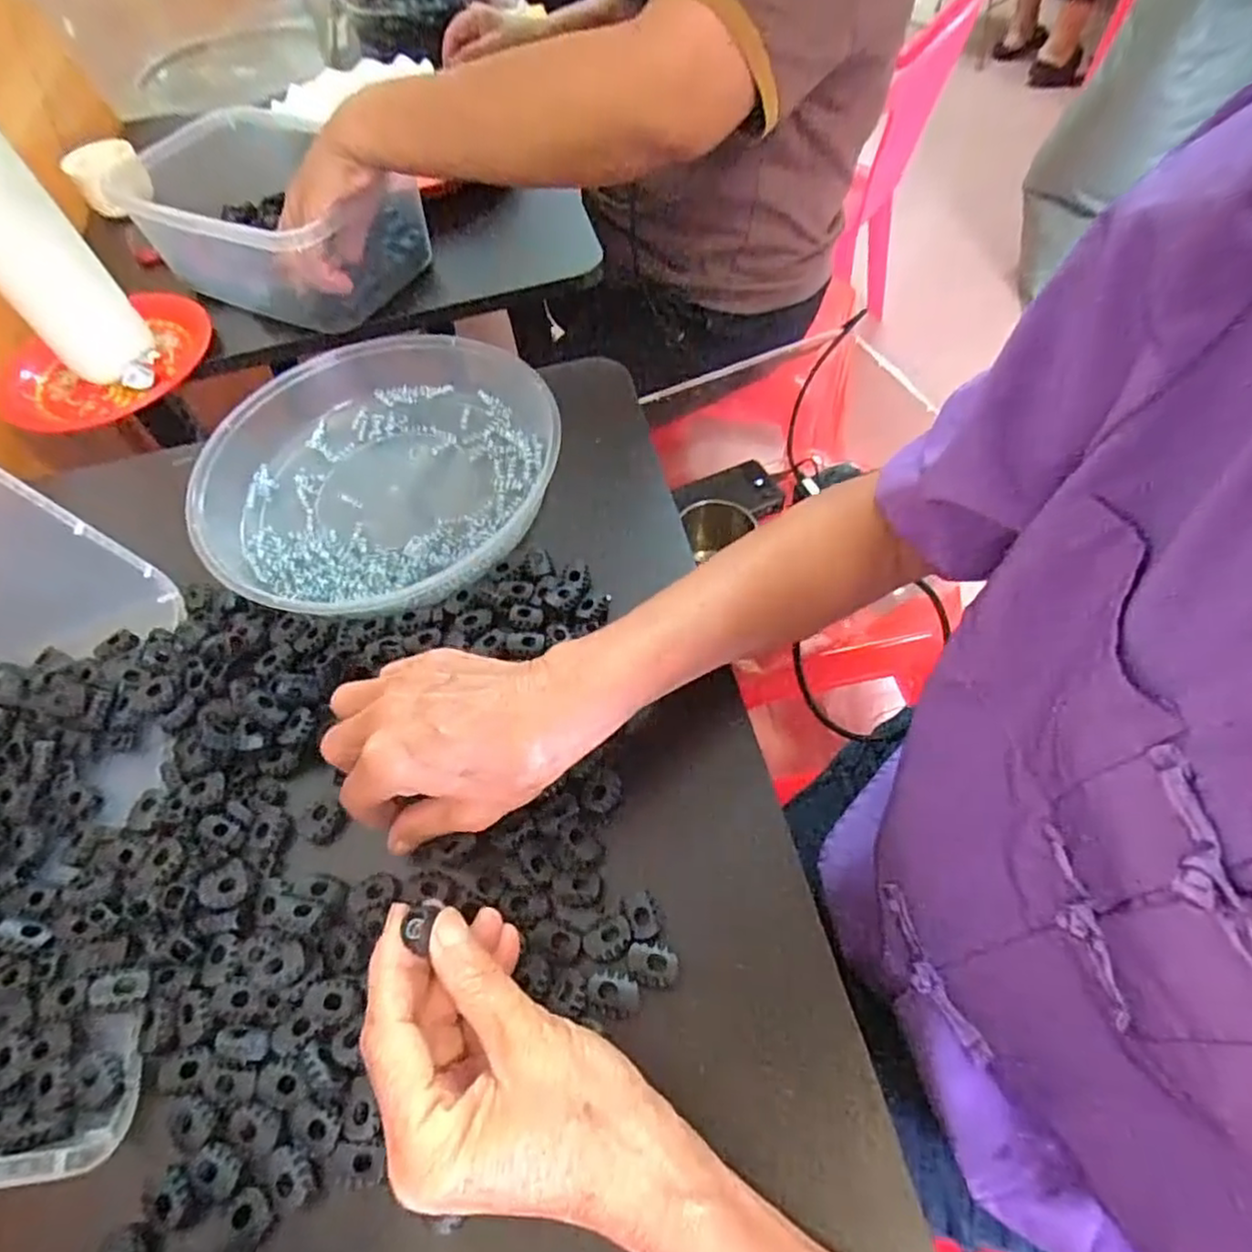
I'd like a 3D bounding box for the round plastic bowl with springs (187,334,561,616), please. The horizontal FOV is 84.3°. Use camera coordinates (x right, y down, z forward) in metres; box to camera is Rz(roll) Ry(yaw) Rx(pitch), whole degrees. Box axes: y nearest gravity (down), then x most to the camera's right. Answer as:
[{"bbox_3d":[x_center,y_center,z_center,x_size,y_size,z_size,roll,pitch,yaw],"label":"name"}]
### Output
[{"bbox_3d":[-0.156,-0.101,0.451,0.221,0.045,0.221,-1,57,2],"label":"round plastic bowl with springs"}]

